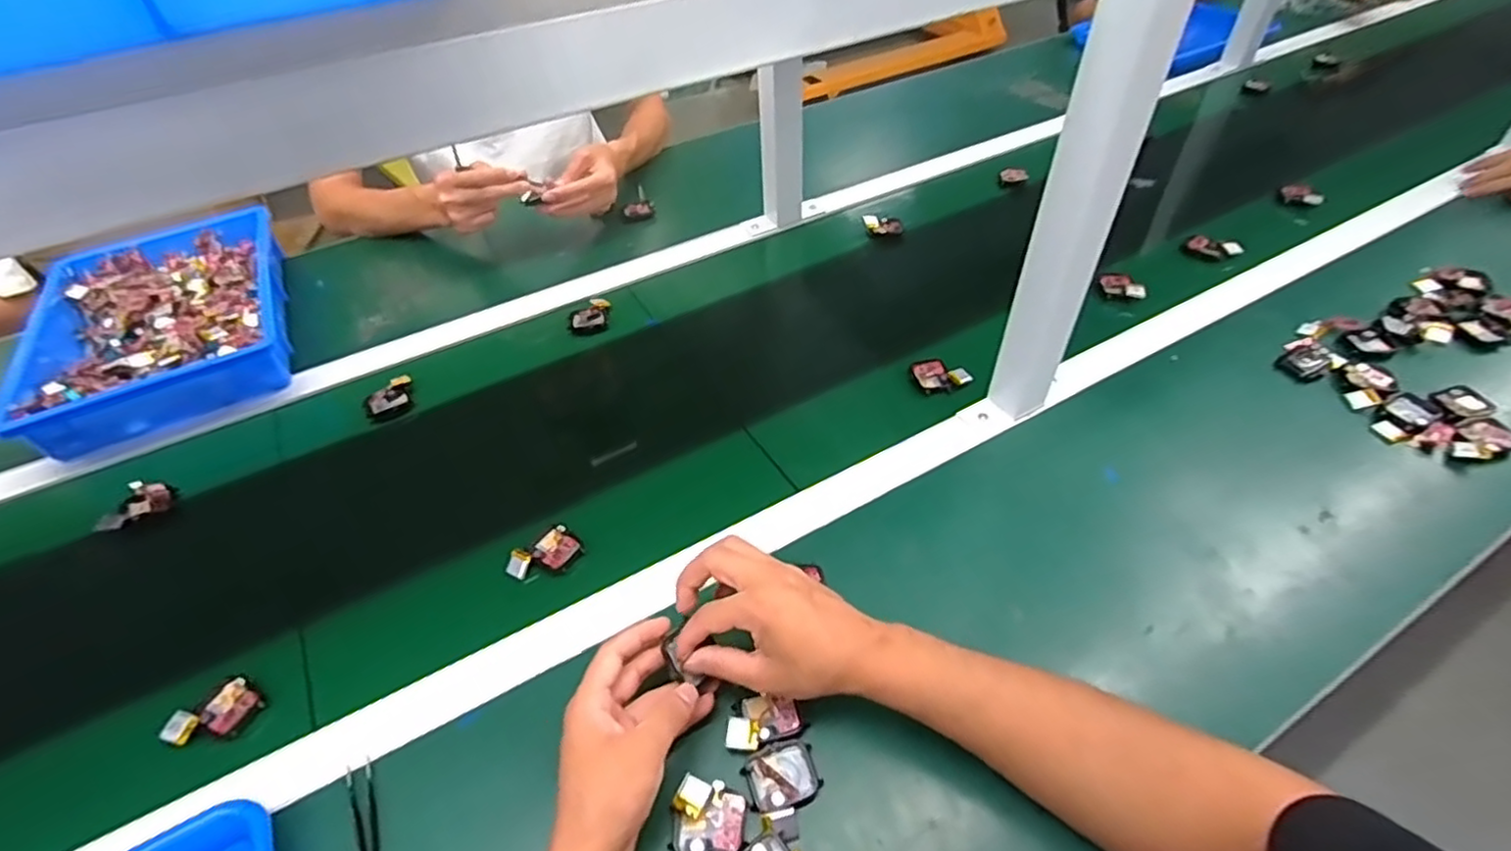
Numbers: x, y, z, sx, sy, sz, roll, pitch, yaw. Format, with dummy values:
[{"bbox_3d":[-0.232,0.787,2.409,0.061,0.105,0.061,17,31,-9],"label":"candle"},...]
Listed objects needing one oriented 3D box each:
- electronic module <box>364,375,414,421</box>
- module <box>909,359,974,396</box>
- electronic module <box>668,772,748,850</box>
[{"bbox_3d":[-0.387,-0.028,0.709,0.049,0.015,0.043,-28,51,-21],"label":"electronic module"},{"bbox_3d":[0.194,-0.053,0.699,0.059,0.009,0.044,-1,47,3],"label":"module"},{"bbox_3d":[-0.029,0.247,0.423,0.046,0.013,0.043,0,47,4],"label":"electronic module"}]

